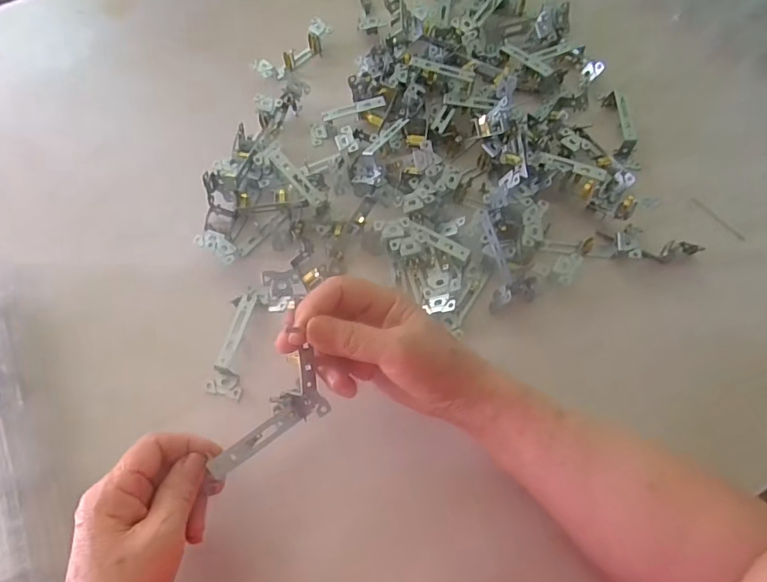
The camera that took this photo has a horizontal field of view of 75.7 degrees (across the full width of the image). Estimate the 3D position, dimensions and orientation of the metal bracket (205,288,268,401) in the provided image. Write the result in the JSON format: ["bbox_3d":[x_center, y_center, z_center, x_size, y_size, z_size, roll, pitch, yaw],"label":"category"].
[{"bbox_3d":[-0.128,0.044,0.433,0.030,0.023,0.092,13,69,8],"label":"metal bracket"}]

